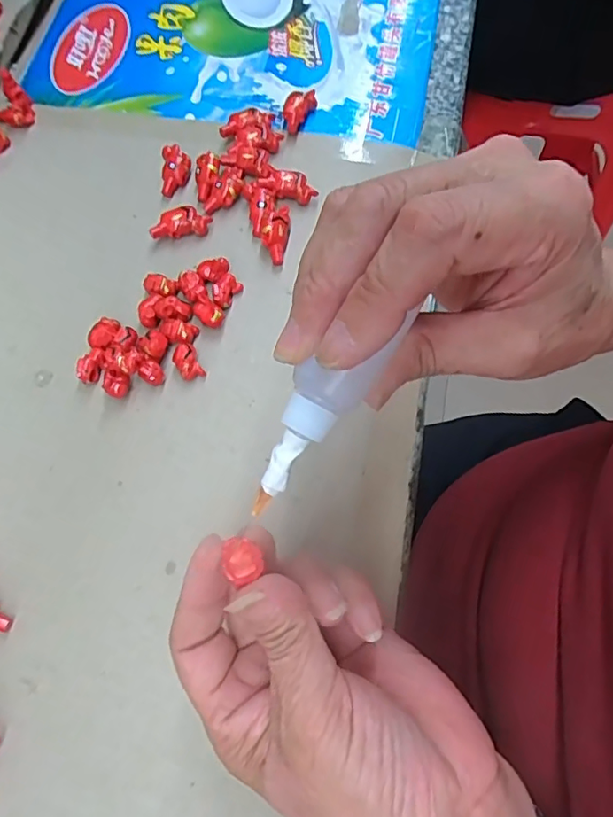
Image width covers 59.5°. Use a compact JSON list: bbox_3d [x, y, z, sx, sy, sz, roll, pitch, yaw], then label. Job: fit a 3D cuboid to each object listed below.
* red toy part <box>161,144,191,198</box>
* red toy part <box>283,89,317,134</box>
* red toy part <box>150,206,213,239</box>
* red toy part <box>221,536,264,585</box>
[{"bbox_3d":[-0.085,-0.157,0.351,0.019,0.012,0.033,-3,69,0],"label":"red toy part"},{"bbox_3d":[-0.007,-0.205,0.371,0.017,0.015,0.031,23,71,9],"label":"red toy part"},{"bbox_3d":[-0.078,-0.116,0.335,0.037,0.013,0.013,-11,70,-4],"label":"red toy part"},{"bbox_3d":[-0.022,0.054,0.187,0.014,0.009,0.013,21,71,8],"label":"red toy part"}]

